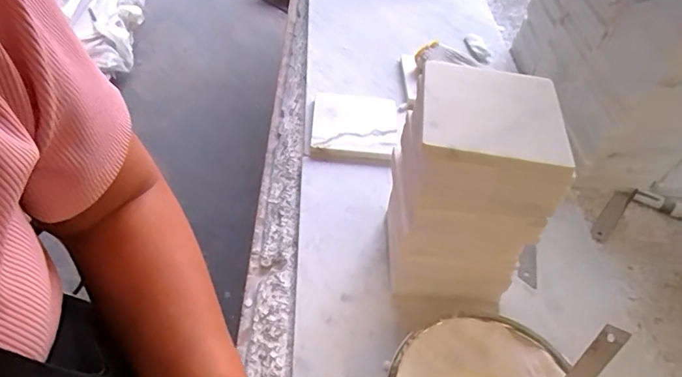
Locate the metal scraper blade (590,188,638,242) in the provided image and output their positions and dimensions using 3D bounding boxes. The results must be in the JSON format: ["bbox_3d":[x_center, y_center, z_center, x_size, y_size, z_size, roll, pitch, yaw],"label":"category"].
[{"bbox_3d":[0.306,0.027,0.567,0.020,0.007,0.102,42,53,14],"label":"metal scraper blade"}]

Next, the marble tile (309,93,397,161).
[{"bbox_3d":[0.015,-0.076,0.598,0.099,0.014,0.106,8,50,0],"label":"marble tile"}]

